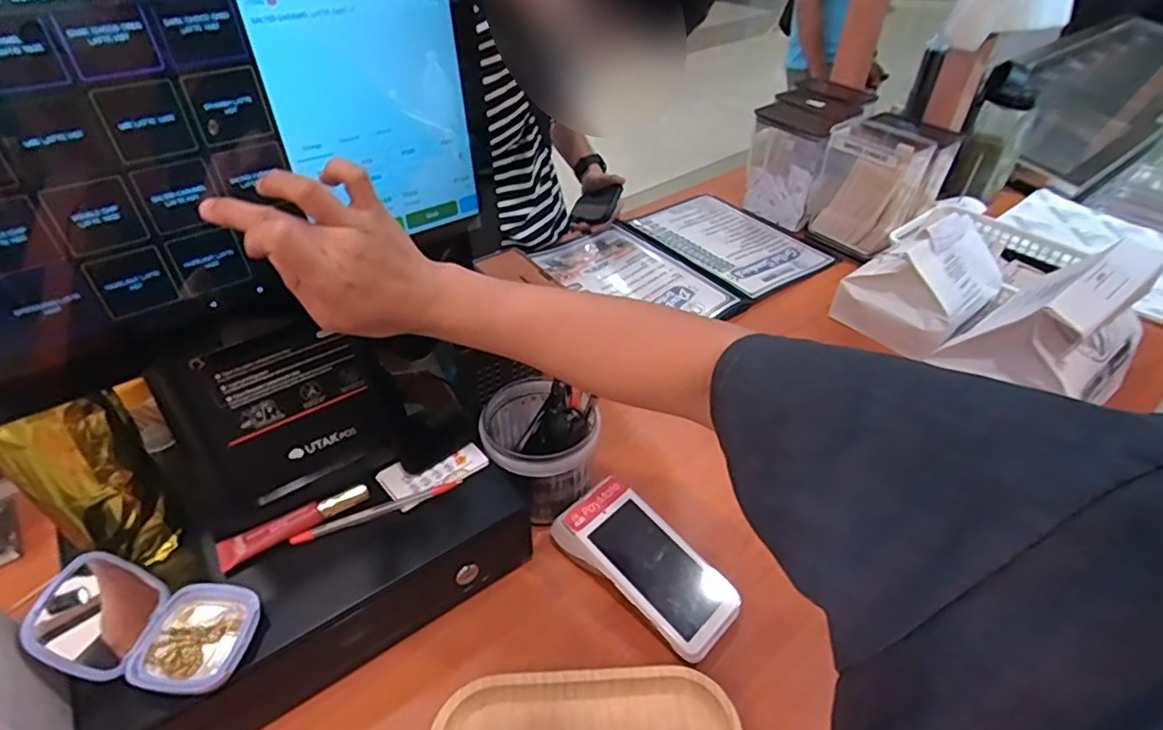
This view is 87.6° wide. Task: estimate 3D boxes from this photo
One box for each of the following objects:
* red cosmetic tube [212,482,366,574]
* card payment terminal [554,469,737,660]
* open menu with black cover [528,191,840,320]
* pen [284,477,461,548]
[{"bbox_3d":[-0.235,0.131,0.500,0.119,0.015,0.027,-19,47,-24],"label":"red cosmetic tube"},{"bbox_3d":[0.059,0.185,0.562,0.174,0.054,0.082,31,50,30],"label":"card payment terminal"},{"bbox_3d":[0.175,-0.183,1.008,0.409,0.023,0.309,-29,49,-30],"label":"open menu with black cover"},{"bbox_3d":[-0.172,0.124,0.517,0.140,0.011,0.009,-15,45,-20],"label":"pen"}]

